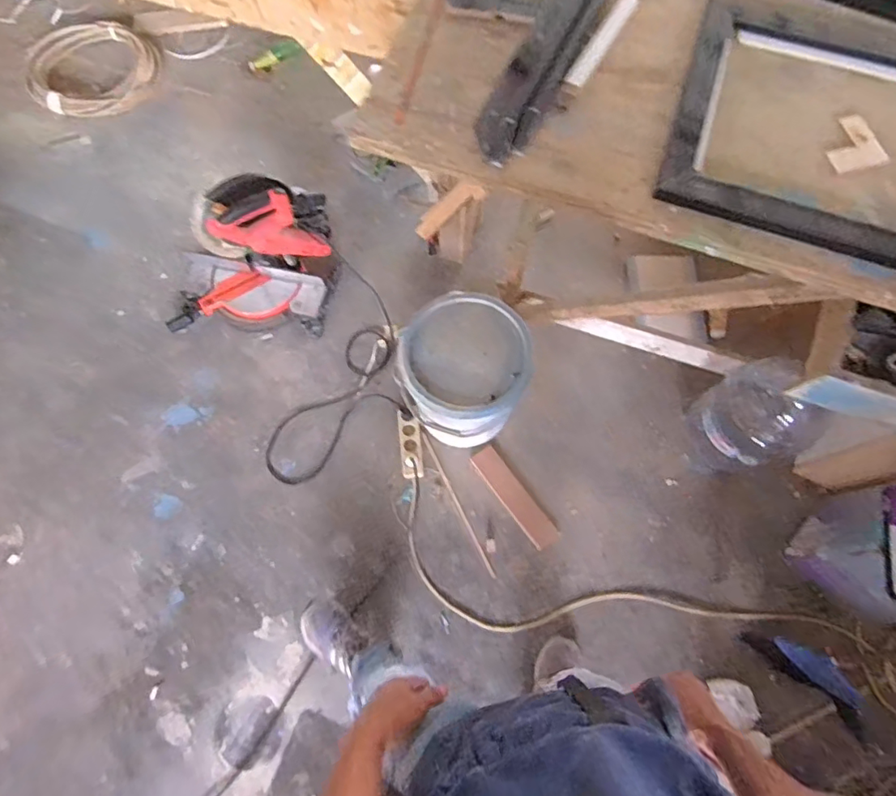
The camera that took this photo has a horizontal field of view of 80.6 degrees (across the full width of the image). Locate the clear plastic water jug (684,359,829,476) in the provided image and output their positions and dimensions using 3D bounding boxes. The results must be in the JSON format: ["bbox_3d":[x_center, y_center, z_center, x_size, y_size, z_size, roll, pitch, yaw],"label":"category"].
[{"bbox_3d":[0.769,0.051,1.352,0.229,0.324,0.229,-24,74,-10],"label":"clear plastic water jug"}]

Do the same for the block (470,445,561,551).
[{"bbox_3d":[0.183,0.272,1.449,0.078,0.019,0.308,-36,77,-12],"label":"block"}]

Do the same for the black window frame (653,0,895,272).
[{"bbox_3d":[0.591,-0.417,0.820,0.462,0.042,0.485,21,70,7],"label":"black window frame"}]

